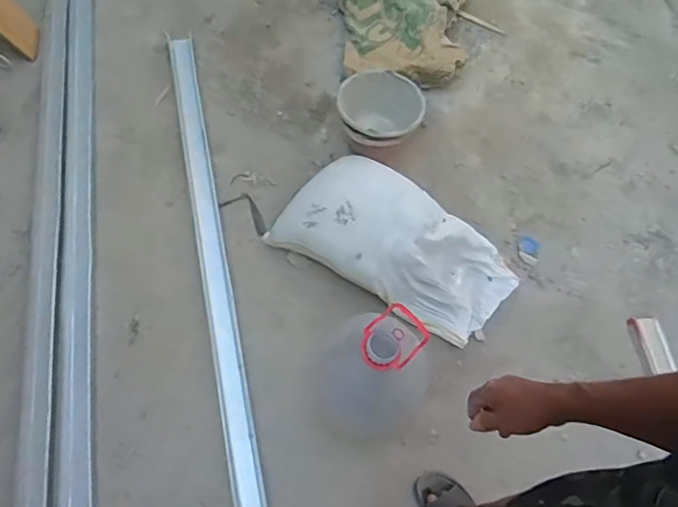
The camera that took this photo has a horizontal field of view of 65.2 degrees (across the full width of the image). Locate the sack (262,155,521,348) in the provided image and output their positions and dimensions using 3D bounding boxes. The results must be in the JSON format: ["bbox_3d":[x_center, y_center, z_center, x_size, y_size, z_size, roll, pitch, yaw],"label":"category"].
[{"bbox_3d":[0.169,-0.031,1.496,0.659,0.171,0.334,28,66,10],"label":"sack"}]

